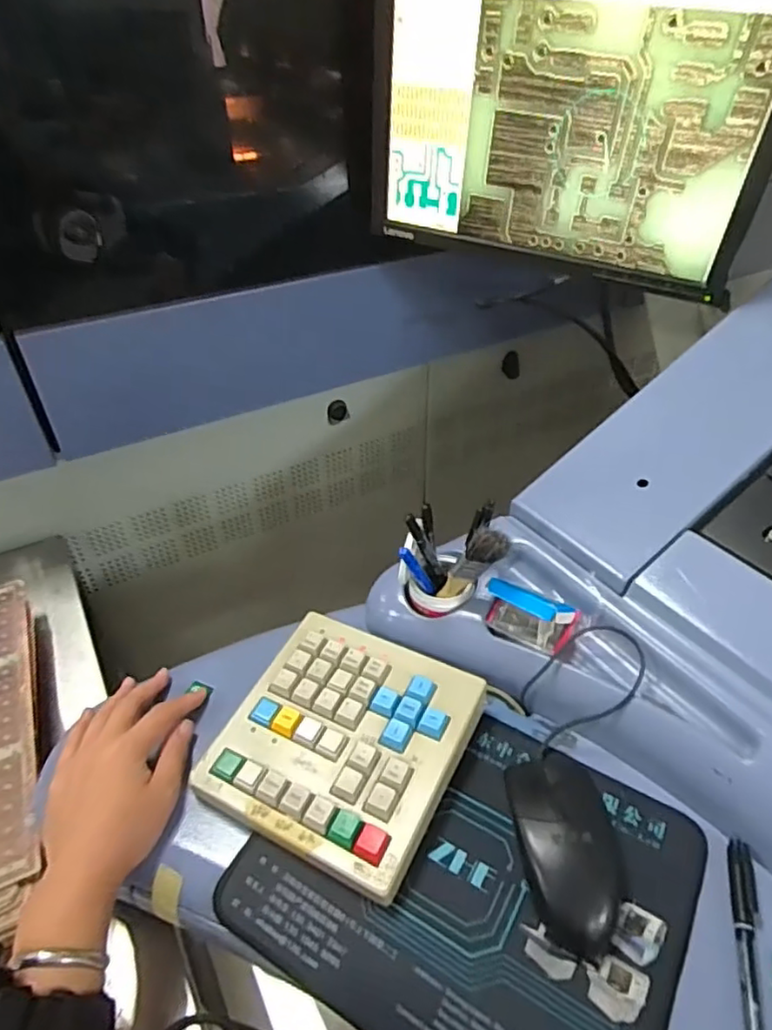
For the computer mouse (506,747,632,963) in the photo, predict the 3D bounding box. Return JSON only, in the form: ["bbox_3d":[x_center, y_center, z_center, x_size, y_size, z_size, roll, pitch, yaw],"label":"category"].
[{"bbox_3d":[0.116,0.201,0.396,0.062,0.035,0.119,-6,40,-6],"label":"computer mouse"}]

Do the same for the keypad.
[{"bbox_3d":[-0.032,0.155,0.449,0.160,0.030,0.157,18,44,21],"label":"keypad"}]

